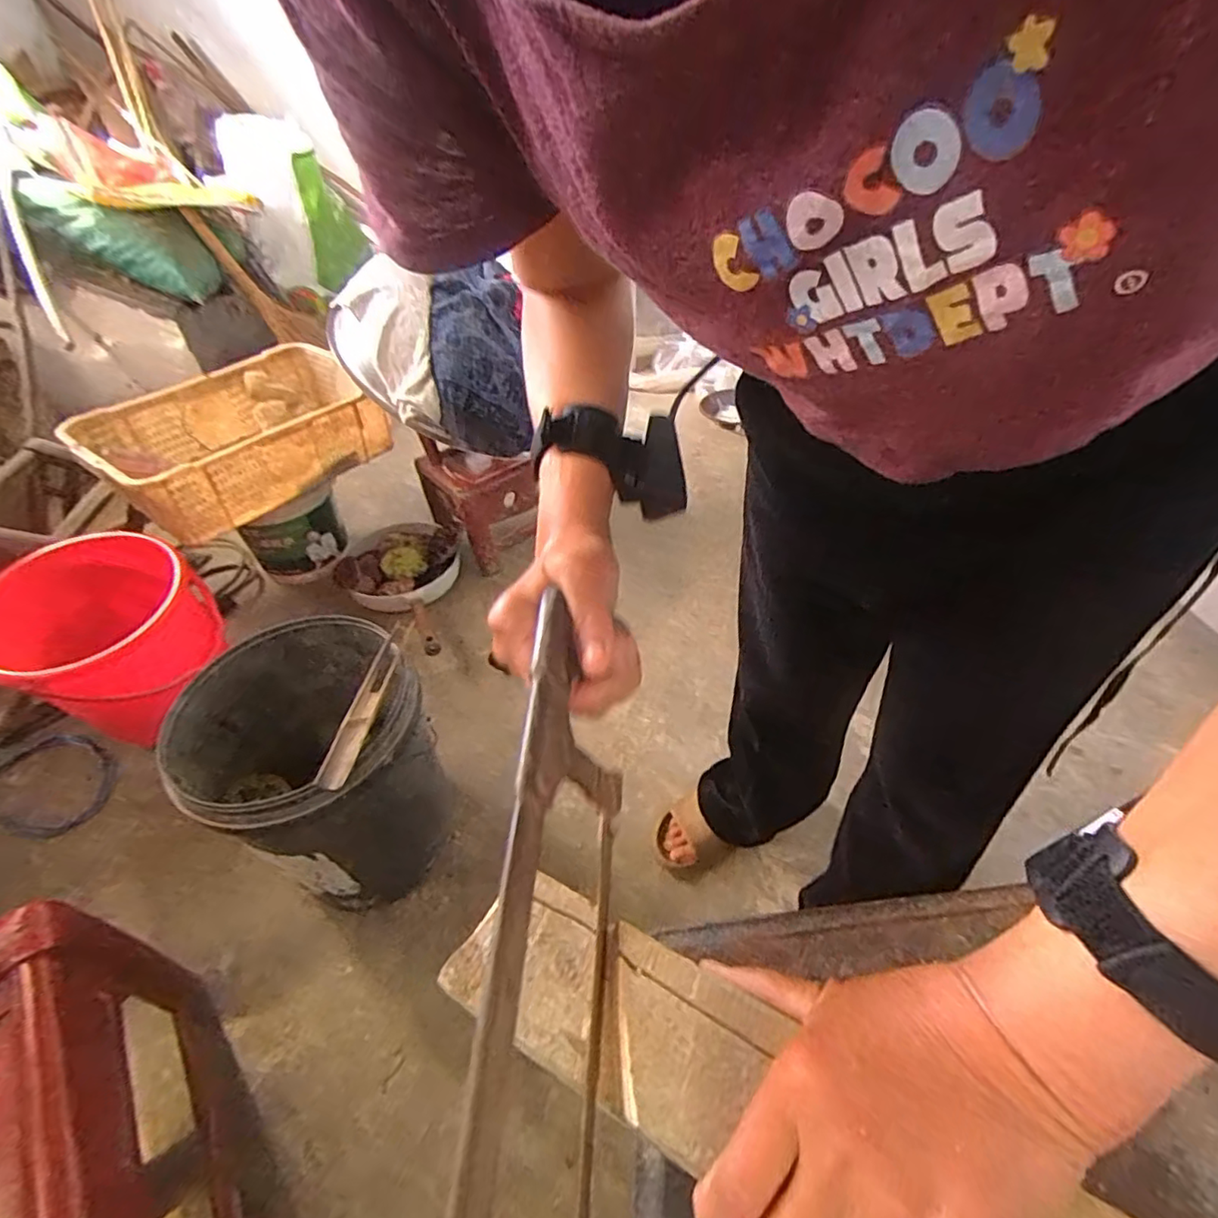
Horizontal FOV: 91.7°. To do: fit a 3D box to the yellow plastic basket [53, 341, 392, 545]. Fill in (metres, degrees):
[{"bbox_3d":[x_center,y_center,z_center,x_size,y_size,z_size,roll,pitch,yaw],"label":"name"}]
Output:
[{"bbox_3d":[-0.804,-0.377,1.304,0.396,0.180,0.538,34,55,31],"label":"yellow plastic basket"}]

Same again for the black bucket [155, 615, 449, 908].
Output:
[{"bbox_3d":[-0.397,0.254,0.880,0.298,0.381,0.295,-2,44,2],"label":"black bucket"}]

